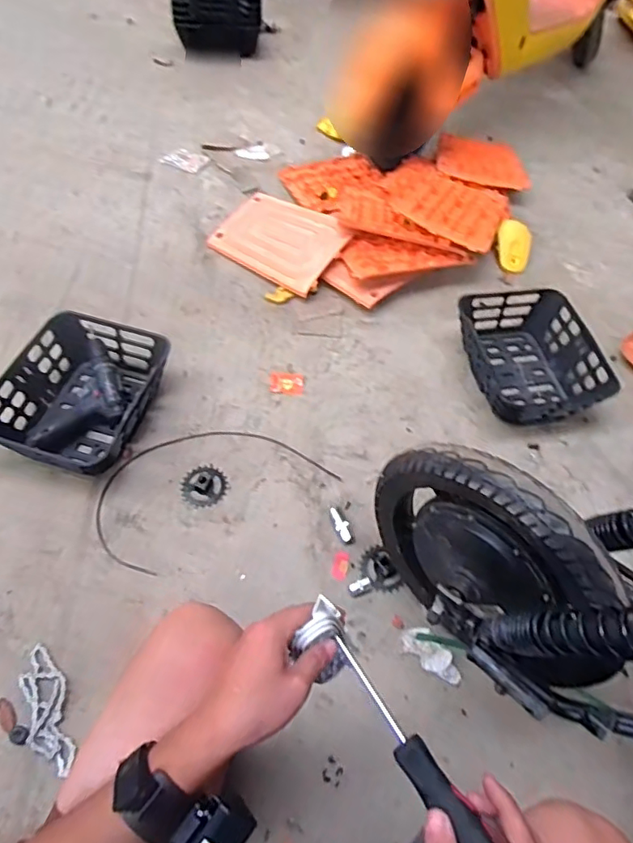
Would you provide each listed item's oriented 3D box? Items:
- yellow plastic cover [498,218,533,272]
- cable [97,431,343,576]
[{"bbox_3d":[0.536,-0.475,1.470,0.093,0.028,0.143,0,90,-1],"label":"yellow plastic cover"},{"bbox_3d":[-0.206,0.109,1.049,0.440,0.013,0.242,-25,62,-18],"label":"cable"}]

